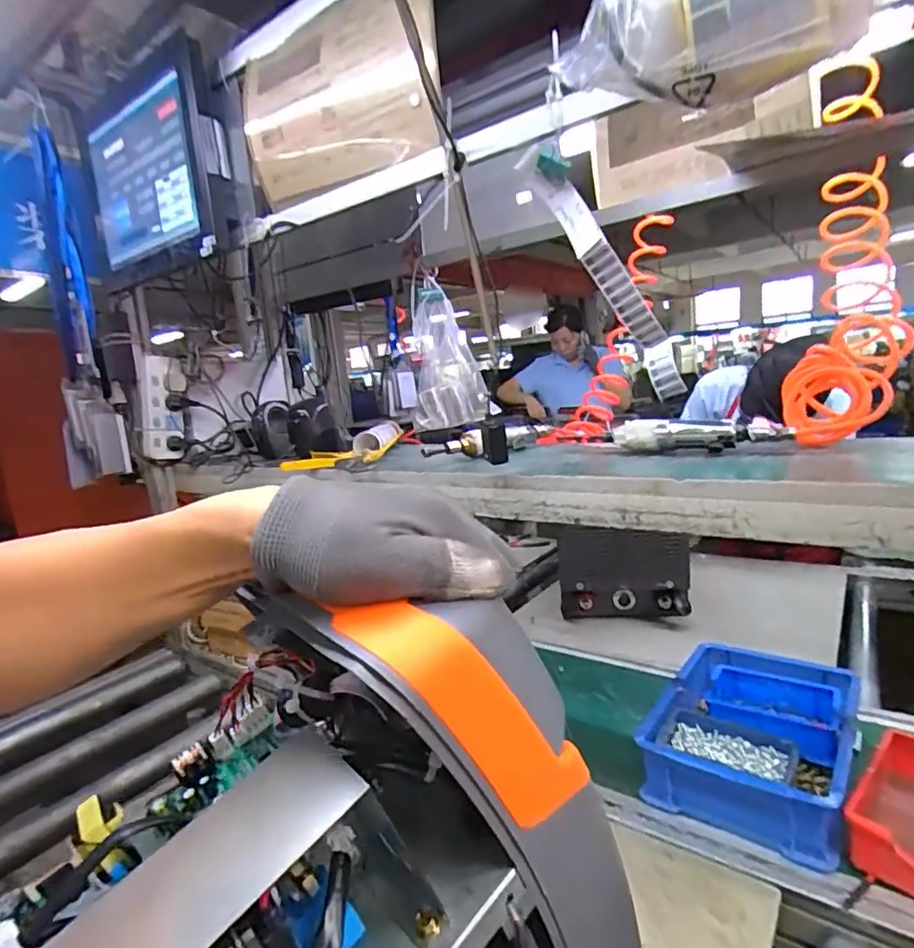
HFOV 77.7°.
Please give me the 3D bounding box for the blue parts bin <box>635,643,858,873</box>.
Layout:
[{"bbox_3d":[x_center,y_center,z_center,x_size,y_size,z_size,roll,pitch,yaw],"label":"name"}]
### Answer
[{"bbox_3d":[0.383,0.332,0.730,0.211,0.085,0.296,0,10,38],"label":"blue parts bin"}]

